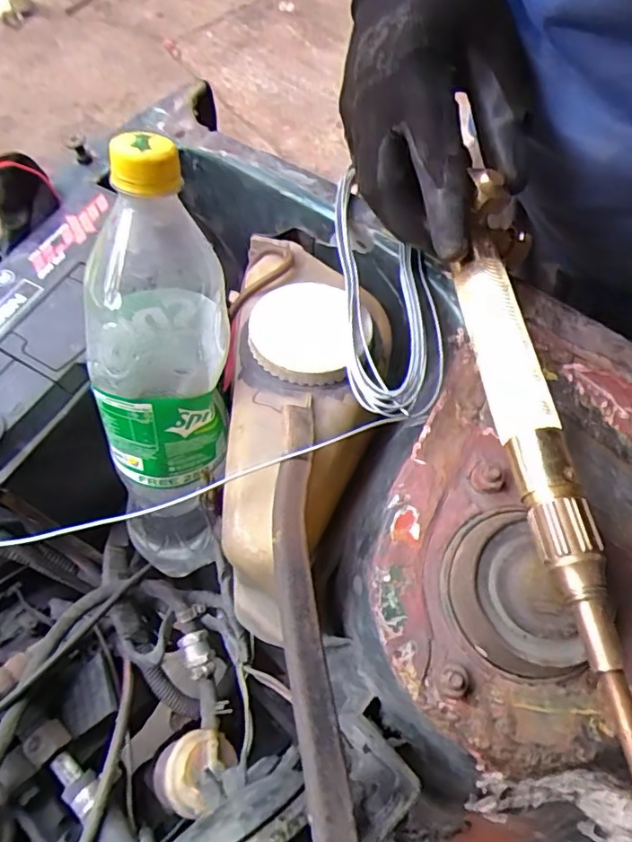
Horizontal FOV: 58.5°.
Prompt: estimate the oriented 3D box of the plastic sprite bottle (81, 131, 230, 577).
[{"bbox_3d":[-0.088,-0.007,0.342,0.073,0.301,0.072,17,39,11],"label":"plastic sprite bottle"}]

